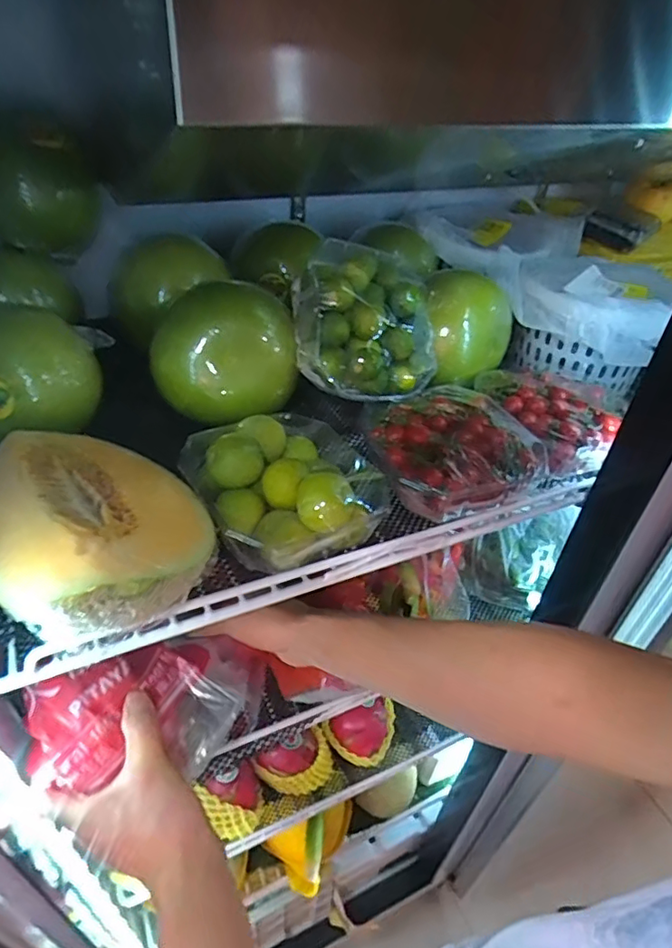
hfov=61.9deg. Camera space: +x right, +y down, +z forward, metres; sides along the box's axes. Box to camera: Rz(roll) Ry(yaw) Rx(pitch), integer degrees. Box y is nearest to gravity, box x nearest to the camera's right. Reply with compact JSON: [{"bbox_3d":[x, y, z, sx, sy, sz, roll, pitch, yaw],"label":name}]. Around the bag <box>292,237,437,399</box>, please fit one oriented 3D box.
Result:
[{"bbox_3d":[0.030,-0.145,0.537,0.139,0.100,0.148,9,40,5],"label":"bag"}]

